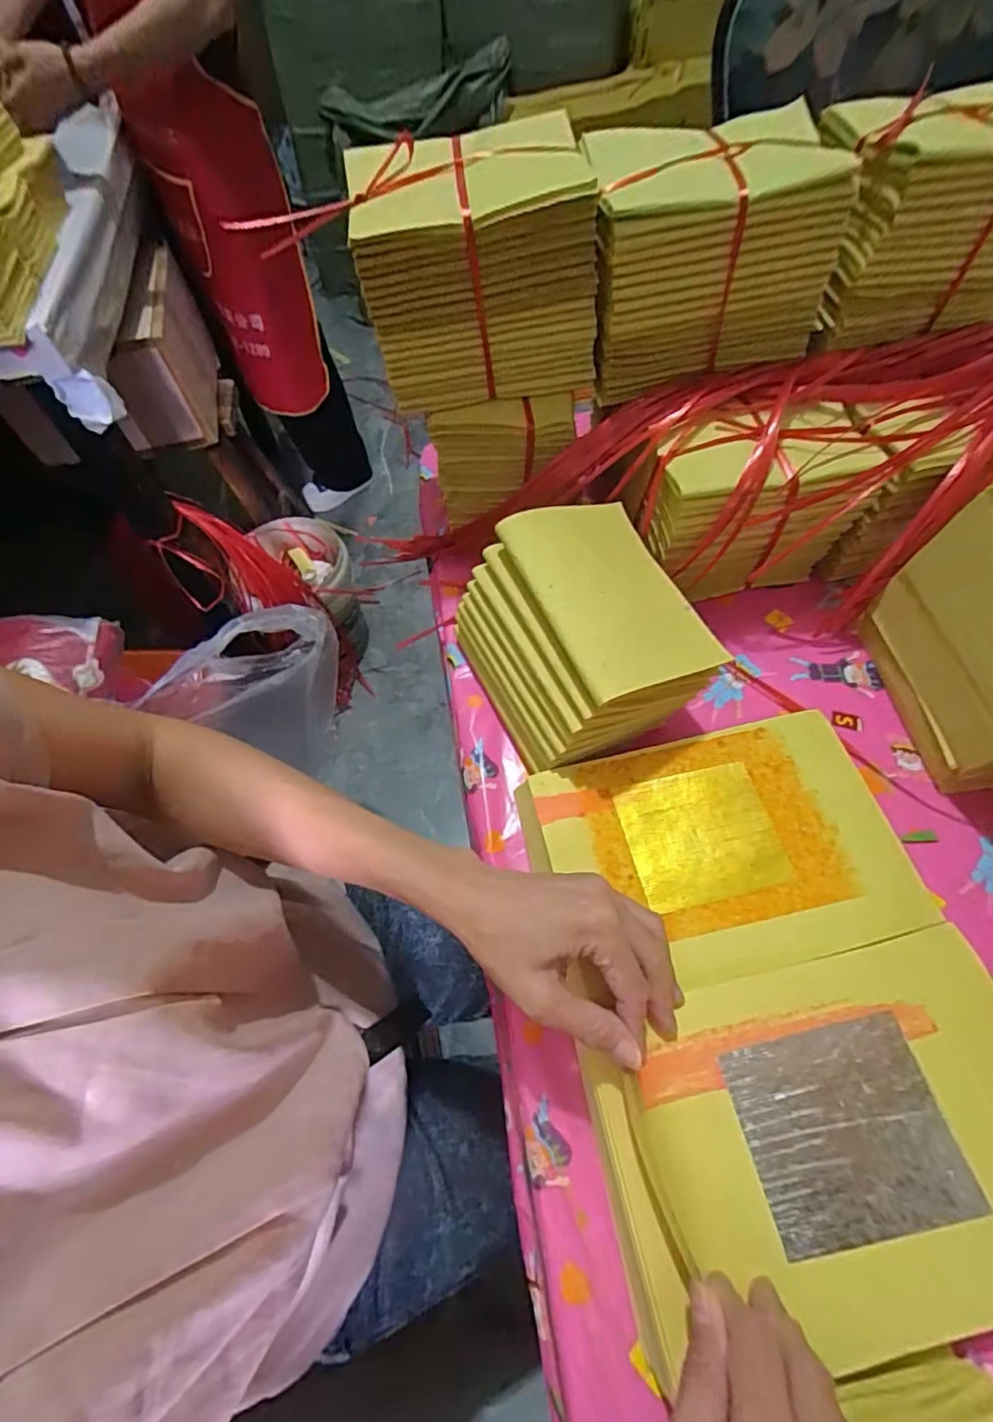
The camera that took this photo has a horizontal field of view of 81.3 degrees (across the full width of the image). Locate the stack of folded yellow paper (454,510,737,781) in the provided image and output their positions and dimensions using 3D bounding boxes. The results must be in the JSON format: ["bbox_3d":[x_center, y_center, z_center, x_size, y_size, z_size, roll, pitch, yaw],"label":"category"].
[{"bbox_3d":[0.061,-0.060,0.430,0.144,0.102,0.159,-24,63,-10],"label":"stack of folded yellow paper"}]

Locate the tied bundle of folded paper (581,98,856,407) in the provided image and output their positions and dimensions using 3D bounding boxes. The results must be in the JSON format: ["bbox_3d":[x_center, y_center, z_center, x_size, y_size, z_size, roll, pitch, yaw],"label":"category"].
[{"bbox_3d":[0.150,-0.332,0.430,0.167,0.132,0.108,-4,61,1],"label":"tied bundle of folded paper"}]

